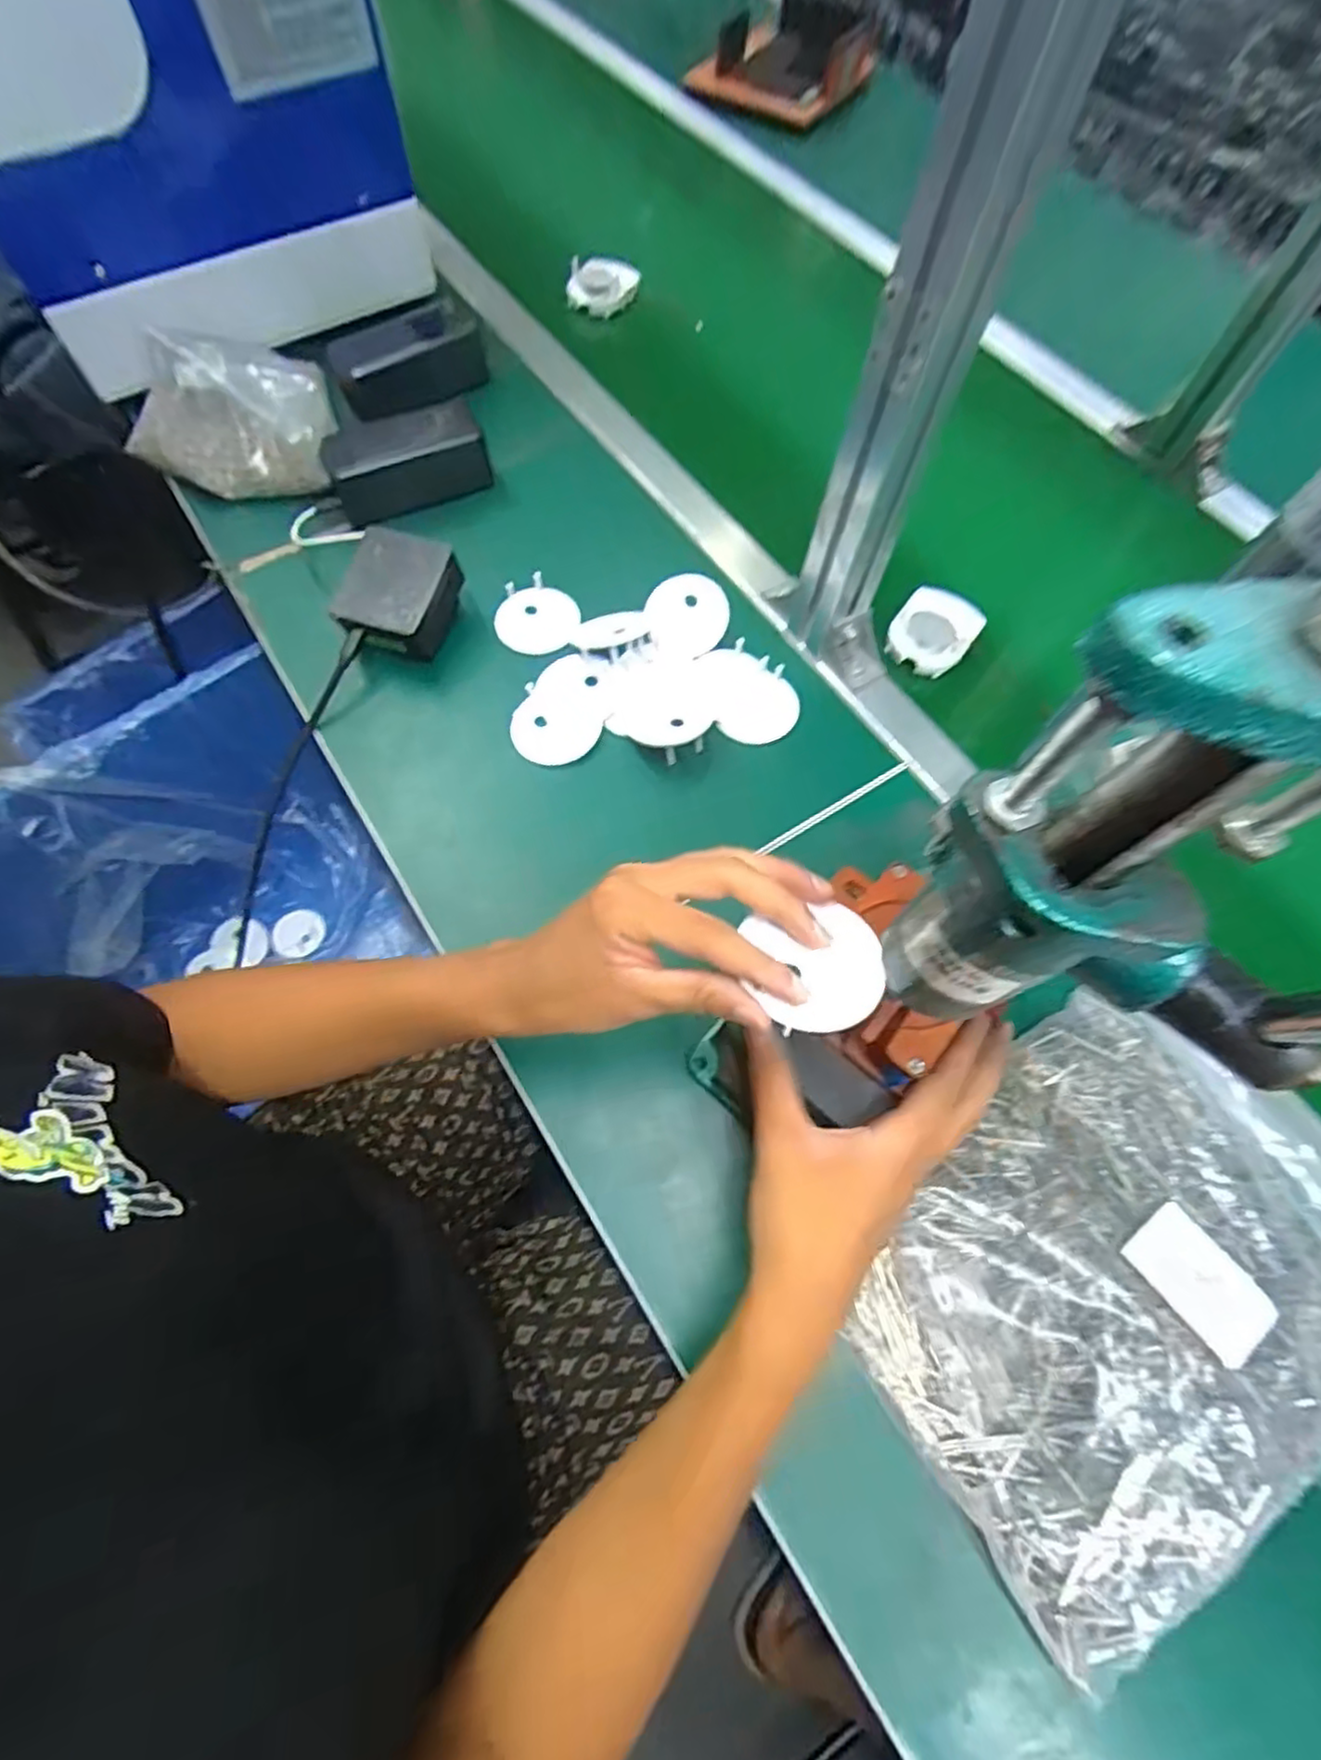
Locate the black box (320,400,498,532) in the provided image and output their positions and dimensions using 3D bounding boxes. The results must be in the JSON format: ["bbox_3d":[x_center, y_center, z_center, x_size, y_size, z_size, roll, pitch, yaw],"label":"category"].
[{"bbox_3d":[-0.208,-0.343,0.585,0.125,0.050,0.049,-24,68,-14],"label":"black box"}]

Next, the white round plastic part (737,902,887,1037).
[{"bbox_3d":[0.068,0.037,0.302,0.058,0.011,0.054,1,66,-2],"label":"white round plastic part"}]

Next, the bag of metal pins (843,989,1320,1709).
[{"bbox_3d":[0.239,0.201,0.364,0.269,0.062,0.217,-29,69,-16],"label":"bag of metal pins"}]

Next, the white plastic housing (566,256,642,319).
[{"bbox_3d":[-0.058,-0.596,0.718,0.068,0.032,0.048,2,64,-2],"label":"white plastic housing"}]

